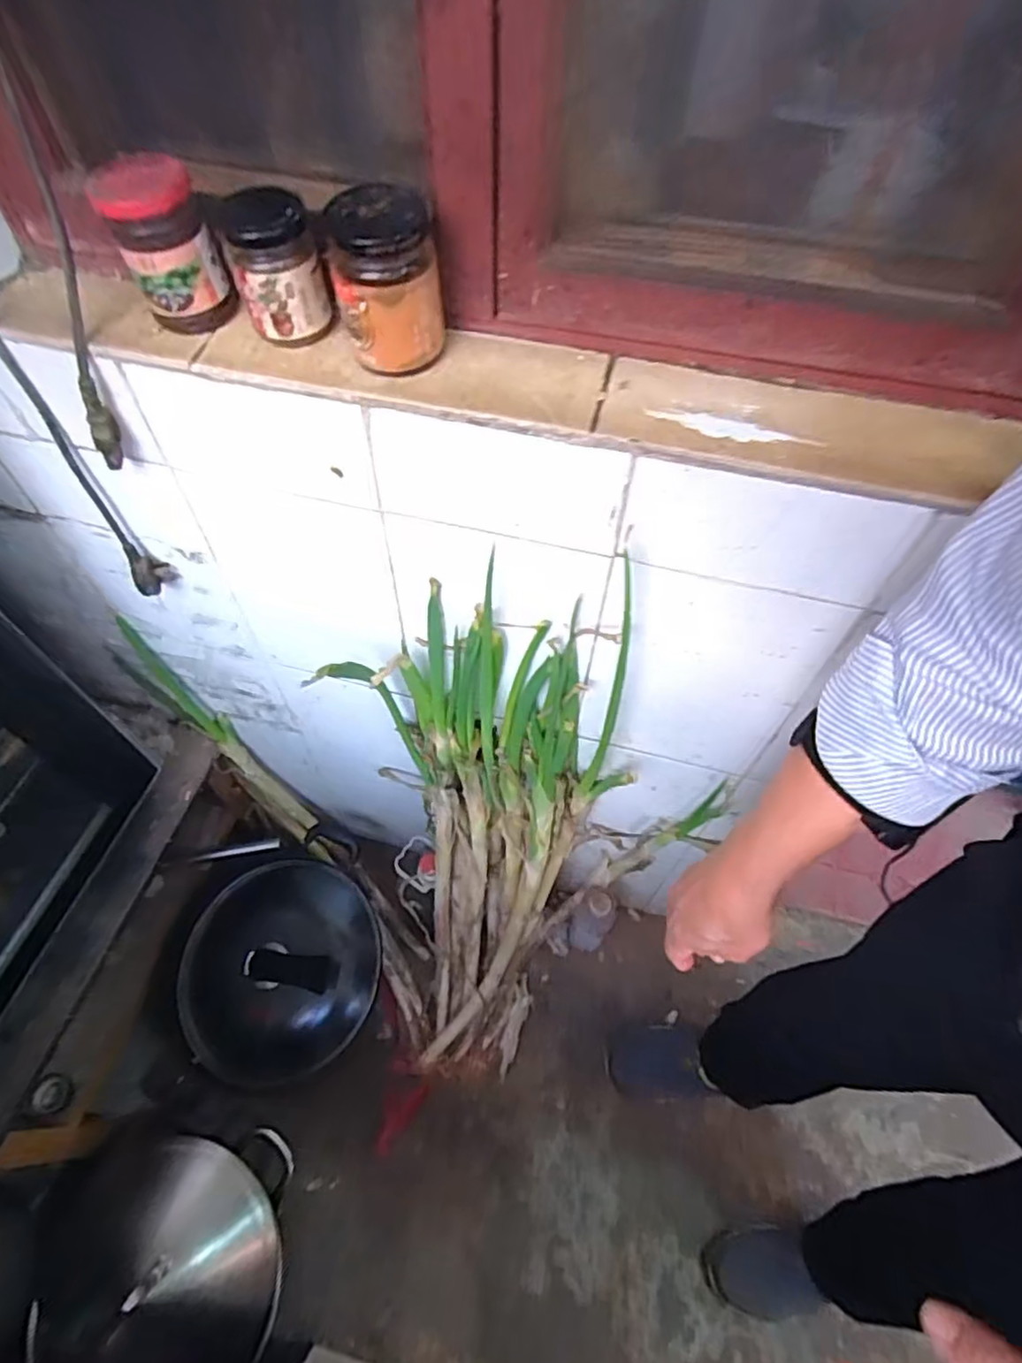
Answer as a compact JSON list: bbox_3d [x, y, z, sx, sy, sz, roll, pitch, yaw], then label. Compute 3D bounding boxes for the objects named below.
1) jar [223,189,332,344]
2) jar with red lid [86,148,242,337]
[{"bbox_3d":[-0.162,-0.292,0.459,0.059,0.078,0.062,1,56,-1],"label":"jar"},{"bbox_3d":[-0.245,-0.310,0.465,0.066,0.100,0.062,1,56,-1],"label":"jar with red lid"}]

